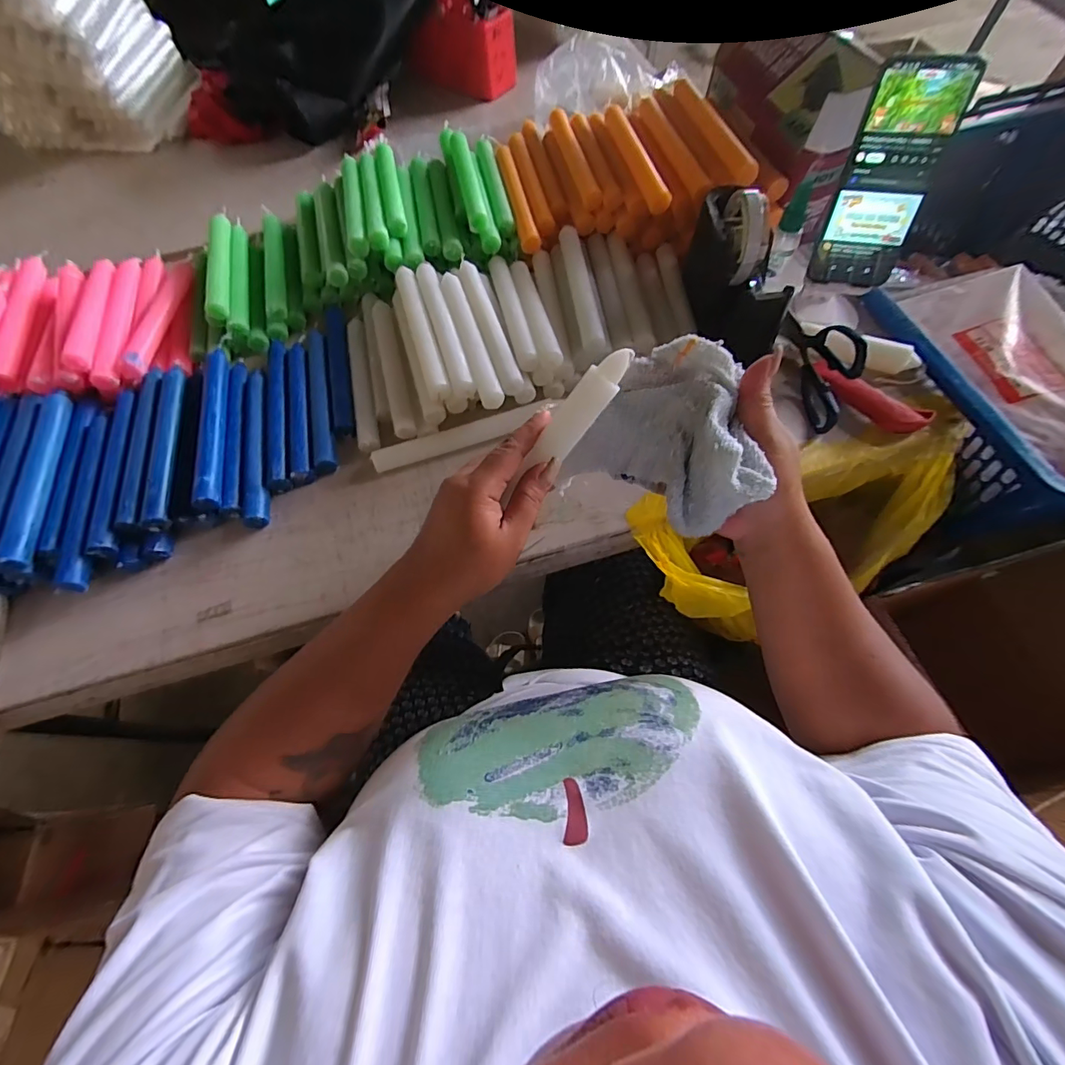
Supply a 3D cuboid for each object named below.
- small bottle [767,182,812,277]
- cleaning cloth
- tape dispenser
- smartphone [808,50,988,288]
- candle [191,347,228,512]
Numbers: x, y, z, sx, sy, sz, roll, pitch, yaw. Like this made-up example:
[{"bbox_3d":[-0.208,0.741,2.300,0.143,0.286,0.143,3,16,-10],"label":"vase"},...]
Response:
[{"bbox_3d":[0.254,-0.295,0.463,0.023,0.076,0.020,25,68,15],"label":"small bottle"},{"bbox_3d":[0.099,-0.070,0.328,0.129,0.083,0.097,25,68,15],"label":"cleaning cloth"},{"bbox_3d":[0.207,-0.268,0.485,0.053,0.123,0.175,-5,64,1],"label":"tape dispenser"},{"bbox_3d":[0.320,-0.316,0.425,0.074,0.164,0.007,12,40,12],"label":"smartphone"},{"bbox_3d":[-0.325,-0.110,0.479,0.019,0.018,0.202,-14,64,-3],"label":"candle"}]

